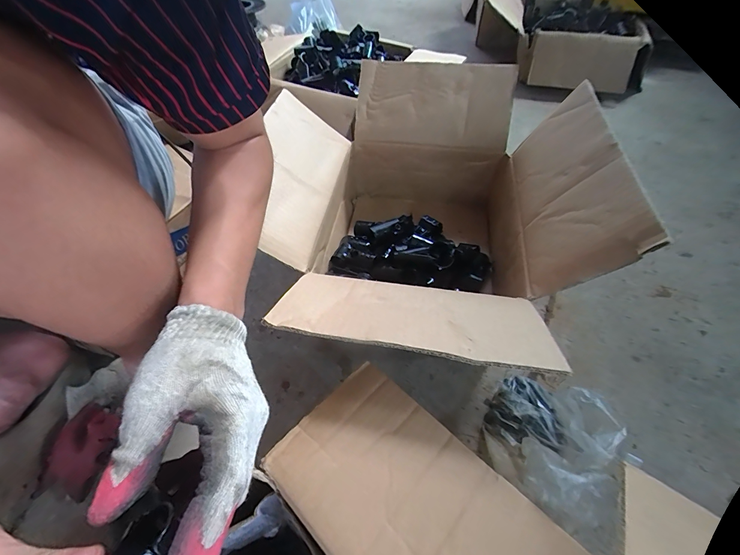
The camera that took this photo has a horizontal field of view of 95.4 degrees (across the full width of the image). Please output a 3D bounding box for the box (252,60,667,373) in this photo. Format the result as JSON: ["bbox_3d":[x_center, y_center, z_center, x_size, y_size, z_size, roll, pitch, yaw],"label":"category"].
[{"bbox_3d":[0.065,-0.104,0.507,0.434,0.243,0.540,6,53,6],"label":"box"}]

